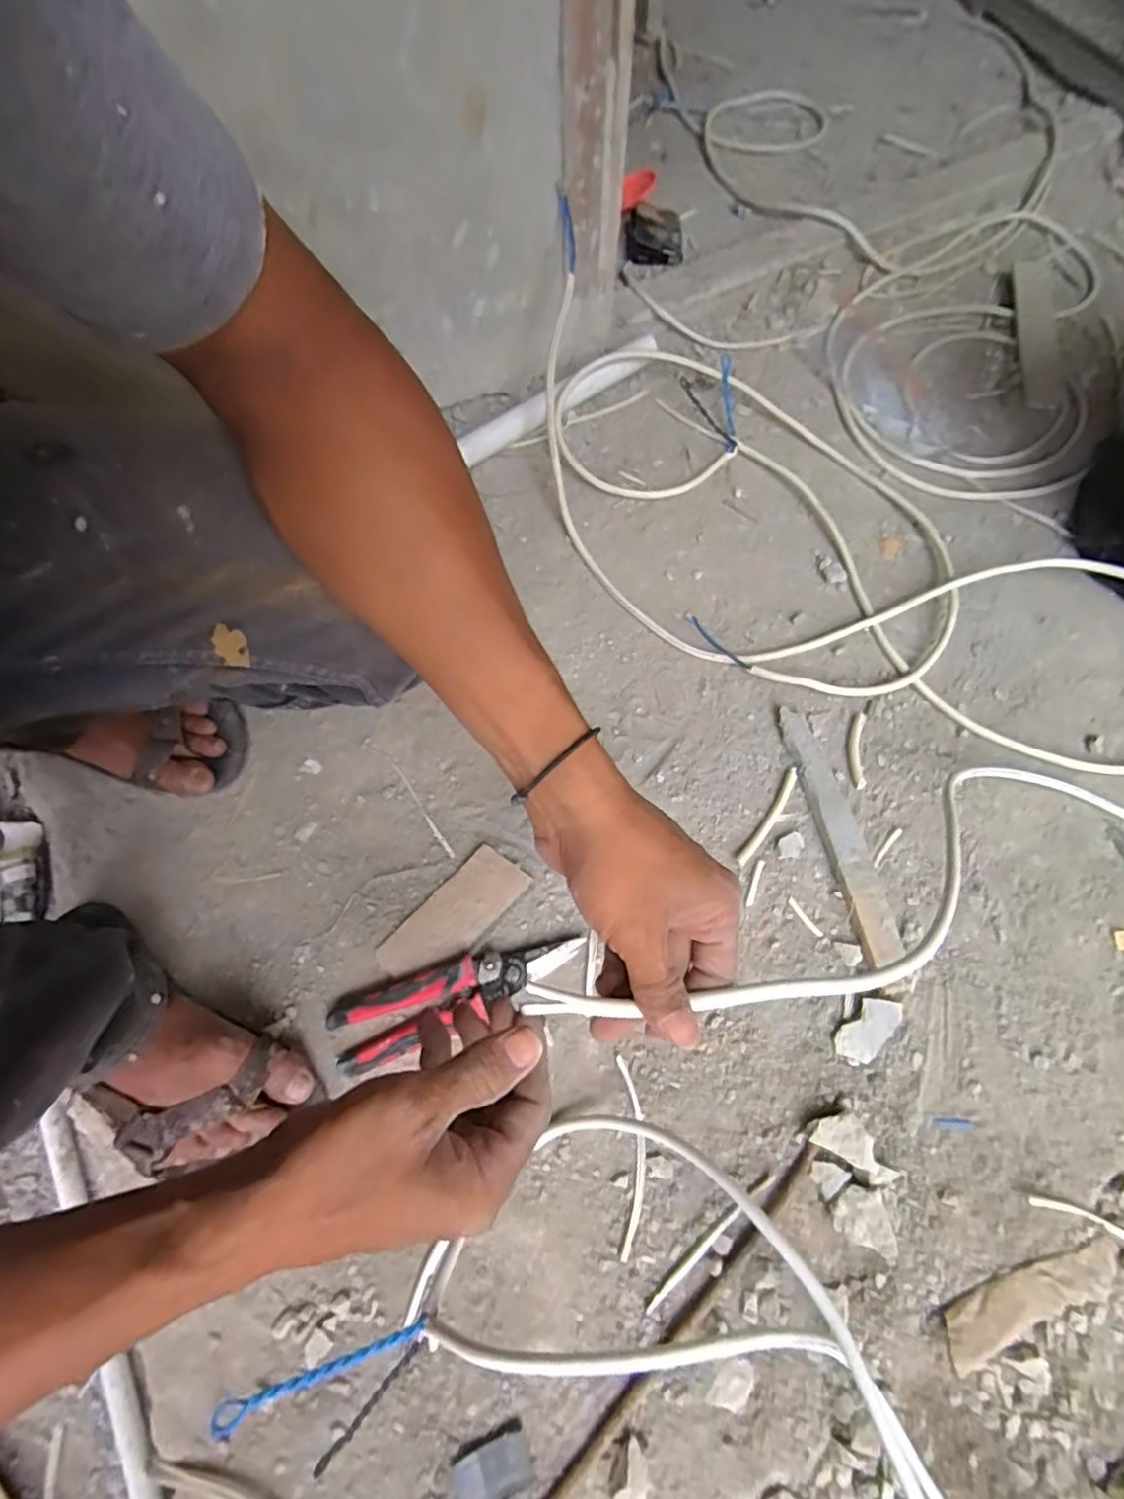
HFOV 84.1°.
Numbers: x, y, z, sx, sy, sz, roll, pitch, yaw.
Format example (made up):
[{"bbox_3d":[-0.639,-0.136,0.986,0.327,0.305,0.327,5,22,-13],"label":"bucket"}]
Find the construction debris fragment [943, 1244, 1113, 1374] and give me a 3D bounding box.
[{"bbox_3d":[0.328,0.381,0.431,0.147,0.020,0.033,-15,67,-6],"label":"construction debris fragment"}]

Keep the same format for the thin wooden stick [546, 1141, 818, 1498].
[{"bbox_3d":[0.065,0.418,0.423,0.350,0.007,0.011,-42,73,-16],"label":"thin wooden stick"}]

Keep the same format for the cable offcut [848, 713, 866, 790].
[{"bbox_3d":[0.288,0.001,0.609,0.015,0.006,0.078,8,67,4],"label":"cable offcut"}]

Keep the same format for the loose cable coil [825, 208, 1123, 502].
[{"bbox_3d":[0.563,-0.545,0.824,0.358,0.045,0.561,30,70,13],"label":"loose cable coil"}]

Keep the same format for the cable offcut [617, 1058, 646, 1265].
[{"bbox_3d":[0.053,0.308,0.476,0.021,0.004,0.132,1,66,1],"label":"cable offcut"}]

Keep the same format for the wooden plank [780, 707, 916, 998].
[{"bbox_3d":[0.255,0.080,0.565,0.035,0.018,0.261,-9,67,-4],"label":"wooden plank"}]

